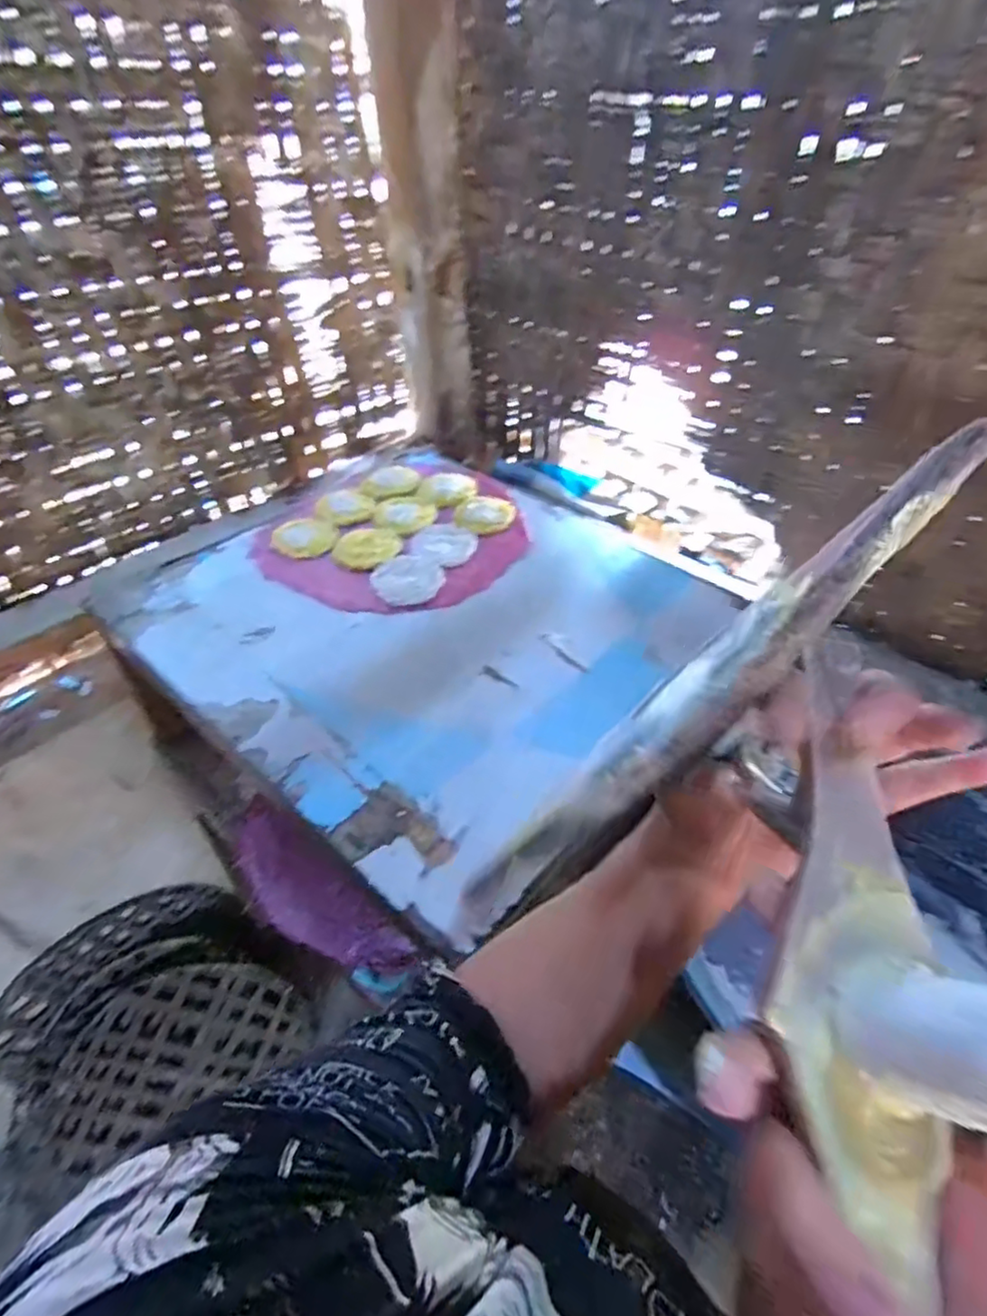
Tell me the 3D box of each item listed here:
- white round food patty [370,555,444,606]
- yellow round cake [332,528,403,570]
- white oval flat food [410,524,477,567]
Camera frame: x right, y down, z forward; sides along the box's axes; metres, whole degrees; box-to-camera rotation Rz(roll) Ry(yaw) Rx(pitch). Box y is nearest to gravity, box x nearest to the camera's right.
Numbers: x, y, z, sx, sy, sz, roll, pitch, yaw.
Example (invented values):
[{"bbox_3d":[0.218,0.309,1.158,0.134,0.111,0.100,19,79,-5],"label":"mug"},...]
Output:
[{"bbox_3d":[-0.102,-0.094,0.743,0.083,0.006,0.078,1,46,-1],"label":"white round food patty"},{"bbox_3d":[-0.155,-0.136,0.777,0.072,0.010,0.082,35,54,28],"label":"yellow round cake"},{"bbox_3d":[-0.061,-0.143,0.793,0.075,0.009,0.079,20,48,16],"label":"white oval flat food"}]

